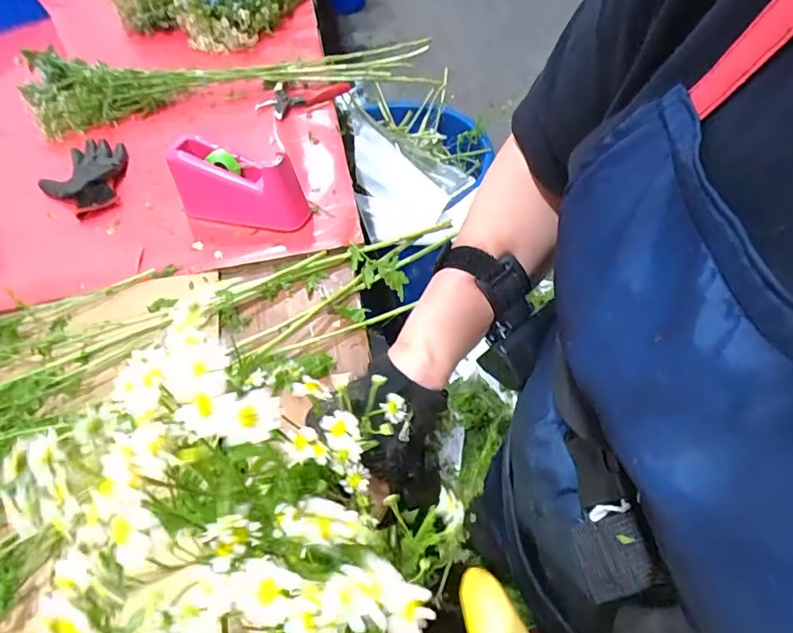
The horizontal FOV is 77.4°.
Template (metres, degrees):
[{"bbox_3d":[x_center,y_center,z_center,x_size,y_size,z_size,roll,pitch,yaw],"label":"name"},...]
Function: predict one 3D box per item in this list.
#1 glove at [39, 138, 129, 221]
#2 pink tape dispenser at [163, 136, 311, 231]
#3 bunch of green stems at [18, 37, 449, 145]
[{"bbox_3d":[-0.539,-0.239,0.847,0.139,0.033,0.215,-14,54,-7],"label":"glove"},{"bbox_3d":[-0.233,-0.188,0.737,0.198,0.105,0.080,19,56,17],"label":"pink tape dispenser"},{"bbox_3d":[-0.318,-0.461,0.973,0.785,0.095,0.137,-8,53,-3],"label":"bunch of green stems"}]

